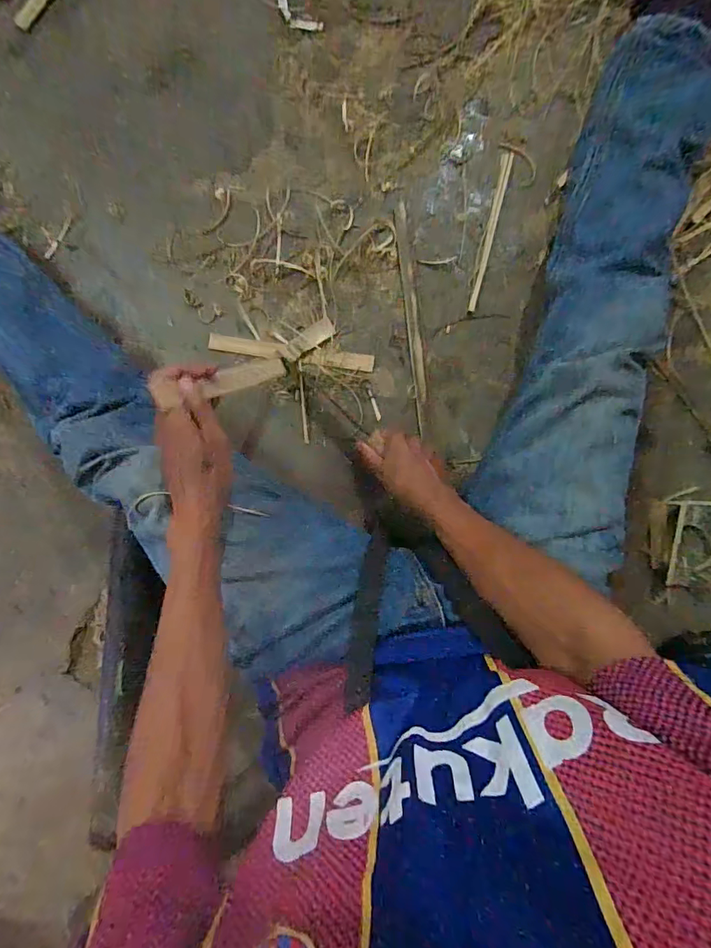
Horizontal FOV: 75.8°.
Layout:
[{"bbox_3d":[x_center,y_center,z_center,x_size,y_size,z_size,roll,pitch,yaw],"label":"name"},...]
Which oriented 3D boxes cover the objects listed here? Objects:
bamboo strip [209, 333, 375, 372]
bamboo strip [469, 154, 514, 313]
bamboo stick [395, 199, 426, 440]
[{"bbox_3d":[-0.093,-0.175,0.659,0.238,0.006,0.024,9,92,3],"label":"bamboo strip"},{"bbox_3d":[0.187,-0.338,0.640,0.015,0.005,0.220,14,93,2],"label":"bamboo strip"},{"bbox_3d":[0.082,-0.221,0.649,0.020,0.004,0.319,-7,92,3],"label":"bamboo stick"}]

